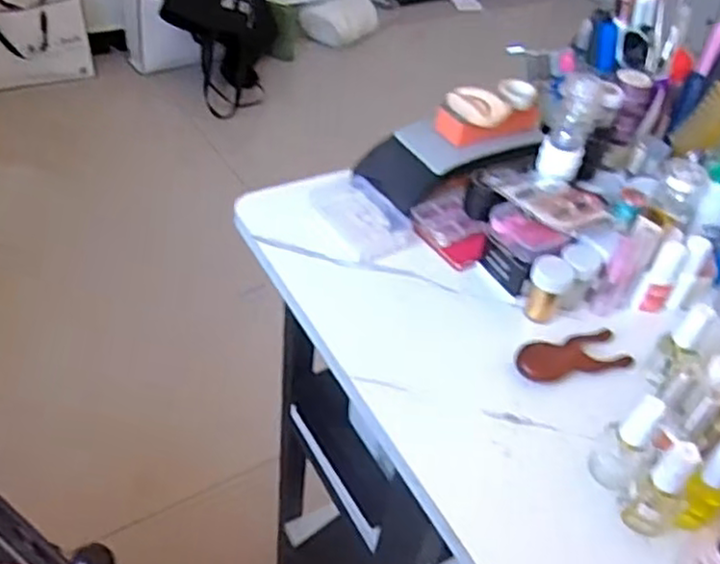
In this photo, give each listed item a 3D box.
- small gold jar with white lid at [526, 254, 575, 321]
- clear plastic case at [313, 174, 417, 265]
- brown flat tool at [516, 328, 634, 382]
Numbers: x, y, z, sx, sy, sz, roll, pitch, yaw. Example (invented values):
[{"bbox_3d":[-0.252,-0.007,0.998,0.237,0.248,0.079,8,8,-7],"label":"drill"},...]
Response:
[{"bbox_3d":[0.150,0.003,0.562,0.030,0.049,0.032,2,44,-2],"label":"small gold jar with white lid"},{"bbox_3d":[-0.002,-0.060,0.633,0.062,0.018,0.096,-27,52,-29],"label":"clear plastic case"},{"bbox_3d":[0.158,0.055,0.524,0.085,0.008,0.034,-9,45,-13],"label":"brown flat tool"}]

